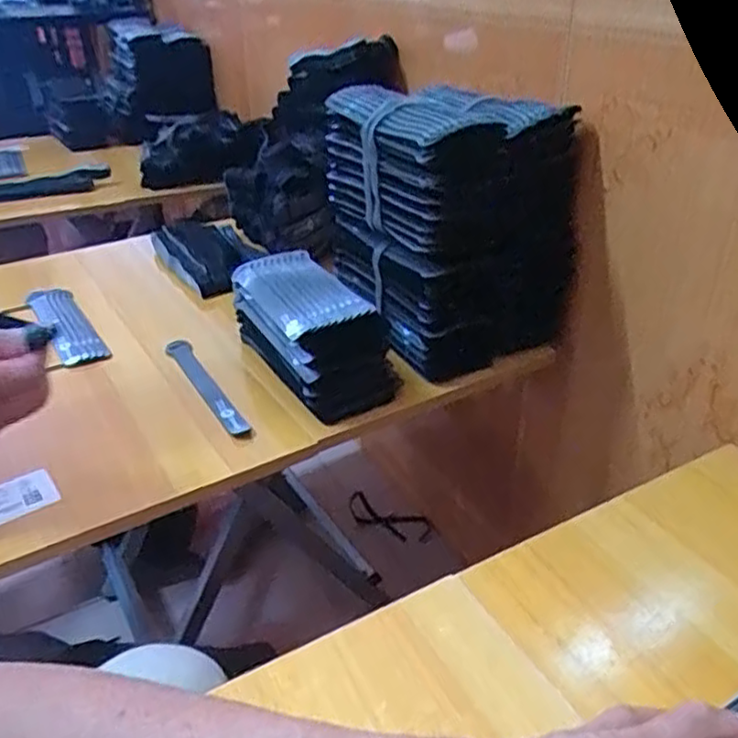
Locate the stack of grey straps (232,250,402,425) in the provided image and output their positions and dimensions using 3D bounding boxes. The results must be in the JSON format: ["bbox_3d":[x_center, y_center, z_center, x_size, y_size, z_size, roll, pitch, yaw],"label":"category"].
[{"bbox_3d":[-0.060,-0.041,0.694,0.090,0.093,0.199,-18,35,-22],"label":"stack of grey straps"}]

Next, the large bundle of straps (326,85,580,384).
[{"bbox_3d":[0.082,-0.154,0.744,0.196,0.251,0.216,-19,36,-24],"label":"large bundle of straps"}]

